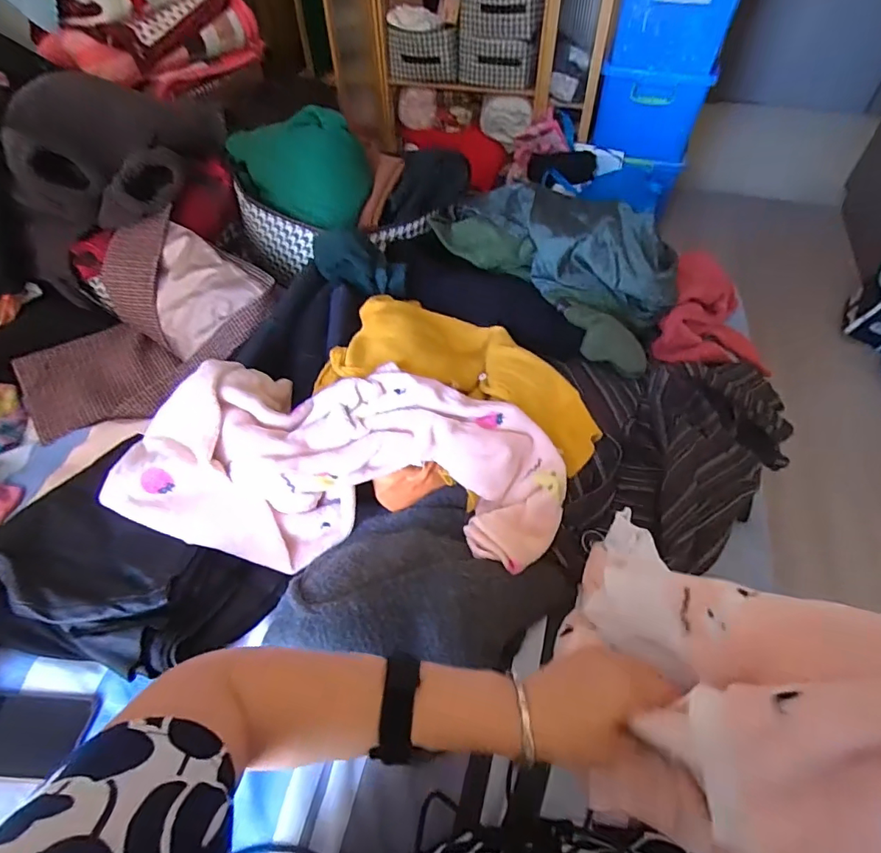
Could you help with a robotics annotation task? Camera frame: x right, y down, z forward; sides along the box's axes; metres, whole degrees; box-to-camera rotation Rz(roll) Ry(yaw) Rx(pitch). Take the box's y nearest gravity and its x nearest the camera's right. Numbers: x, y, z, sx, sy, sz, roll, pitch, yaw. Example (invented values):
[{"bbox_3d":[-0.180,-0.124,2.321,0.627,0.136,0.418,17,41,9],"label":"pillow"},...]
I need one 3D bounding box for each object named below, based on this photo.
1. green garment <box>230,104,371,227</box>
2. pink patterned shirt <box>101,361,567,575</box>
[{"bbox_3d":[-0.261,-0.437,0.826,0.281,0.137,0.131,19,53,16],"label":"green garment"},{"bbox_3d":[-0.113,0.045,0.596,0.512,0.131,0.210,2,50,3],"label":"pink patterned shirt"}]

